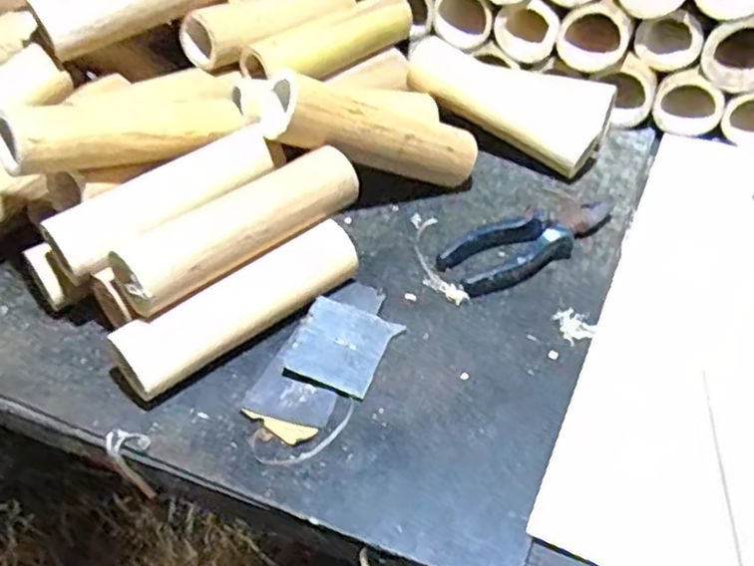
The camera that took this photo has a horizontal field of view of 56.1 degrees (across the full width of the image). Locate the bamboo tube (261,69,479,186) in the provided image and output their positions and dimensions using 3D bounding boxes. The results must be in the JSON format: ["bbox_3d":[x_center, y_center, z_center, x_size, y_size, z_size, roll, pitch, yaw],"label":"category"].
[{"bbox_3d":[0.002,-0.121,0.573,0.179,0.054,0.046,11,43,-30],"label":"bamboo tube"}]

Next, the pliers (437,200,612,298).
[{"bbox_3d":[0.122,-0.032,0.556,0.143,0.019,0.050,-22,52,-17],"label":"pliers"}]

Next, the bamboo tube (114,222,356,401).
[{"bbox_3d":[-0.091,0.016,0.495,0.182,0.040,0.038,-32,56,-24],"label":"bamboo tube"}]

